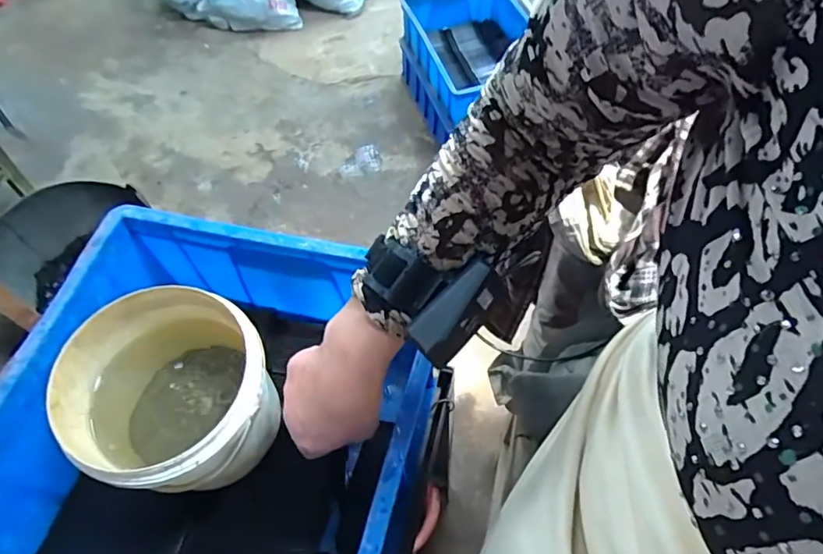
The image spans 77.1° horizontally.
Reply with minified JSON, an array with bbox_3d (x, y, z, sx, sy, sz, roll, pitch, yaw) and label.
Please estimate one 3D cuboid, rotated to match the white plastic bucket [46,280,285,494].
[{"bbox_3d":[-0.204,0.115,0.472,0.161,0.158,0.153,0,57,0],"label":"white plastic bucket"}]

